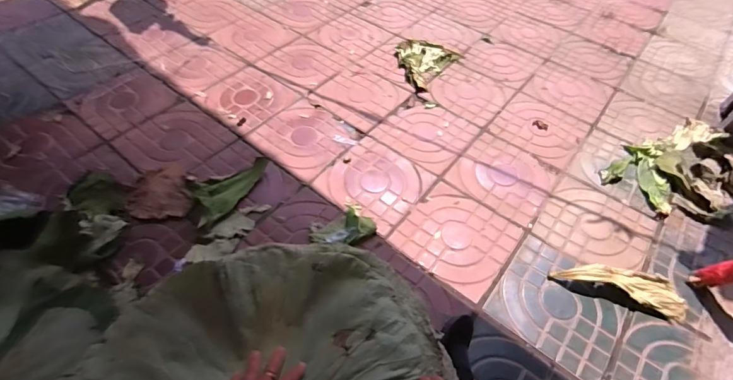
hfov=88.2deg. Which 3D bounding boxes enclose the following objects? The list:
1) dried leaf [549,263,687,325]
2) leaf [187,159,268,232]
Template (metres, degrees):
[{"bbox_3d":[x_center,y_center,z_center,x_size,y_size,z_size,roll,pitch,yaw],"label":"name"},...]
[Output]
[{"bbox_3d":[0.675,0.233,1.006,0.315,0.055,0.118,21,52,18],"label":"dried leaf"},{"bbox_3d":[-0.457,-0.020,1.227,0.131,0.096,0.314,23,53,20],"label":"leaf"}]

